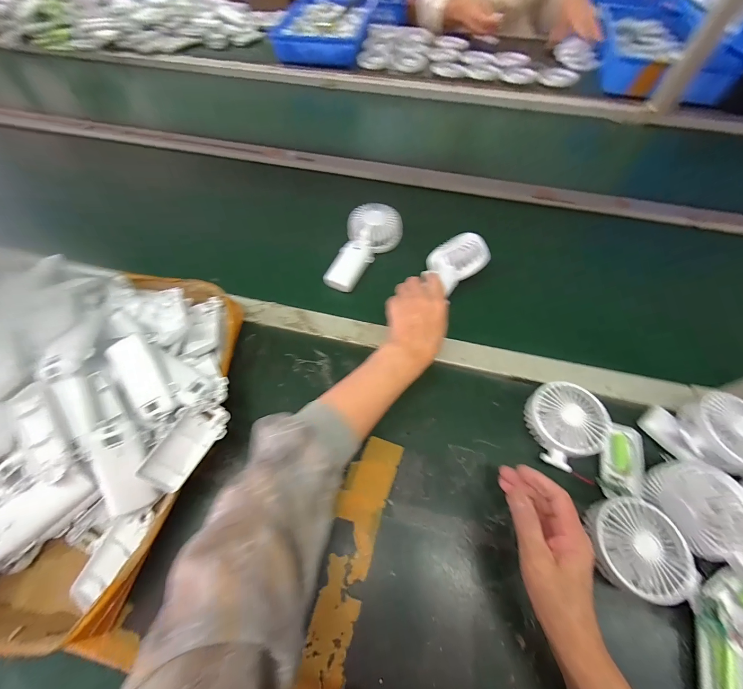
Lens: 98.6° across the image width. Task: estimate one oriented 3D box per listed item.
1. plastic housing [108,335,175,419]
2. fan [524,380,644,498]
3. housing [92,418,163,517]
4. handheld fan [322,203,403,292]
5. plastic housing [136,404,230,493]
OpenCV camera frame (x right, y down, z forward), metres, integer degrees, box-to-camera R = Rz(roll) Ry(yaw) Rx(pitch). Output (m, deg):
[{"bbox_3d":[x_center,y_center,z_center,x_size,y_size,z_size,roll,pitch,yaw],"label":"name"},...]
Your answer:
[{"bbox_3d":[-0.255,0.037,0.353,0.042,0.013,0.089,-26,92,-13],"label":"plastic housing"},{"bbox_3d":[0.262,0.114,0.393,0.145,0.041,0.103,30,65,16],"label":"fan"},{"bbox_3d":[-0.256,0.128,0.329,0.039,0.021,0.092,-12,97,-6],"label":"housing"},{"bbox_3d":[-0.014,-0.168,0.545,0.088,0.047,0.171,21,63,12],"label":"handheld fan"},{"bbox_3d":[-0.204,0.109,0.352,0.020,0.047,0.095,-5,50,50],"label":"plastic housing"}]

